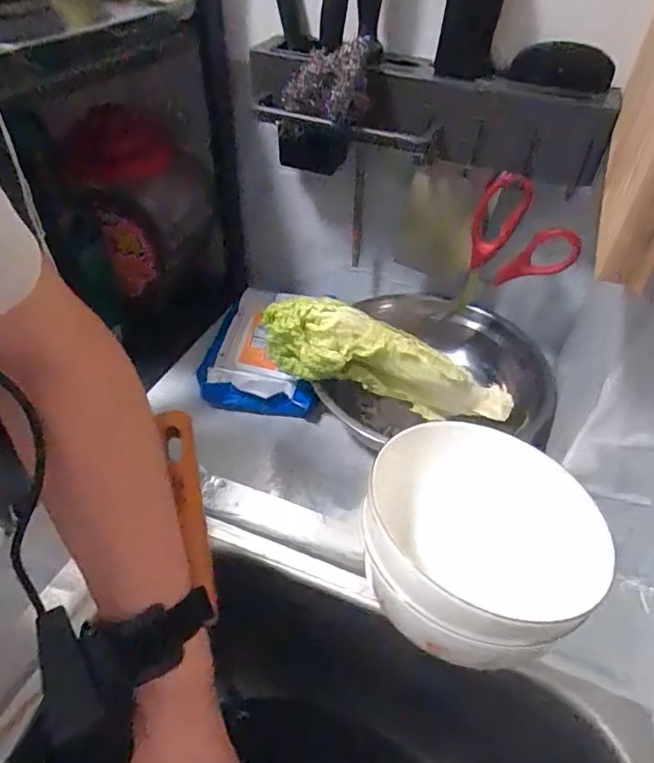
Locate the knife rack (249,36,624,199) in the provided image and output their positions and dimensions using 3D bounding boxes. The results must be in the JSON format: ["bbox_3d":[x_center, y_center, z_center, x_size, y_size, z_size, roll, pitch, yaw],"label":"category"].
[{"bbox_3d":[0.069,-0.218,0.435,0.297,0.068,0.067,20,46,18],"label":"knife rack"}]

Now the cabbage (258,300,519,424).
[{"bbox_3d":[0.059,-0.011,0.479,0.236,0.069,0.039,21,42,-11],"label":"cabbage"}]

